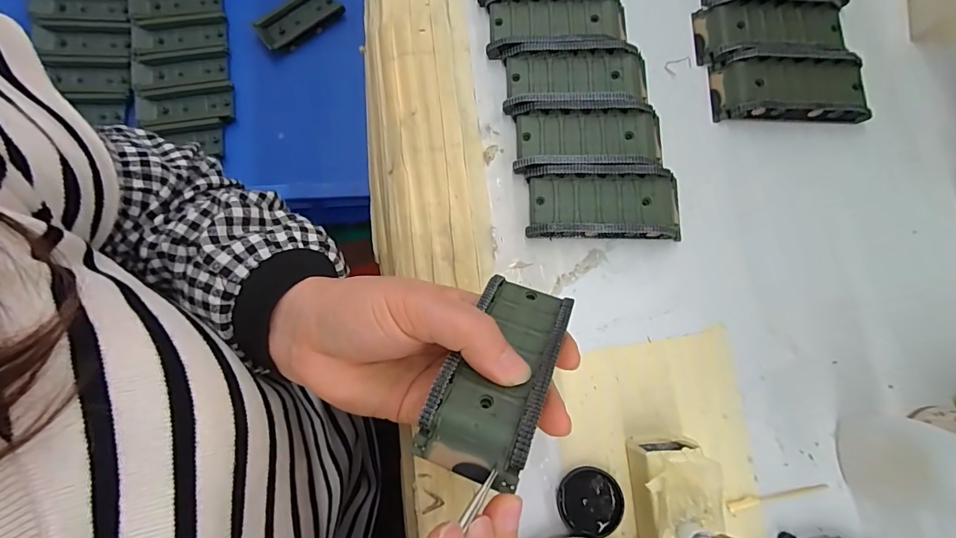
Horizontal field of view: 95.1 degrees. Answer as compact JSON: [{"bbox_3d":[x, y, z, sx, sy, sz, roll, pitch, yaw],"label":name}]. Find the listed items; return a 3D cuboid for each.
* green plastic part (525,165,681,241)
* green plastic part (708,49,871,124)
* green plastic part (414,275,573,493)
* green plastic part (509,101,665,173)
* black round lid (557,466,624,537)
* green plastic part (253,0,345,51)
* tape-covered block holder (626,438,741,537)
[{"bbox_3d":[0.080,-0.041,0.276,0.095,0.020,0.044,1,78,1],"label":"green plastic part"},{"bbox_3d":[0.209,-0.121,0.291,0.095,0.020,0.044,0,78,1],"label":"green plastic part"},{"bbox_3d":[0.011,0.041,0.192,0.042,0.021,0.095,25,47,6],"label":"green plastic part"},{"bbox_3d":[0.072,-0.084,0.285,0.094,0.019,0.044,1,78,1],"label":"green plastic part"},{"bbox_3d":[0.063,0.130,0.246,0.035,0.006,0.034,0,78,1],"label":"black round lid"},{"bbox_3d":[-0.205,-0.286,0.502,0.094,0.016,0.041,-34,80,-7],"label":"green plastic part"},{"bbox_3d":[0.103,0.131,0.225,0.047,0.046,0.084,-8,78,-1],"label":"tape-covered block holder"}]

